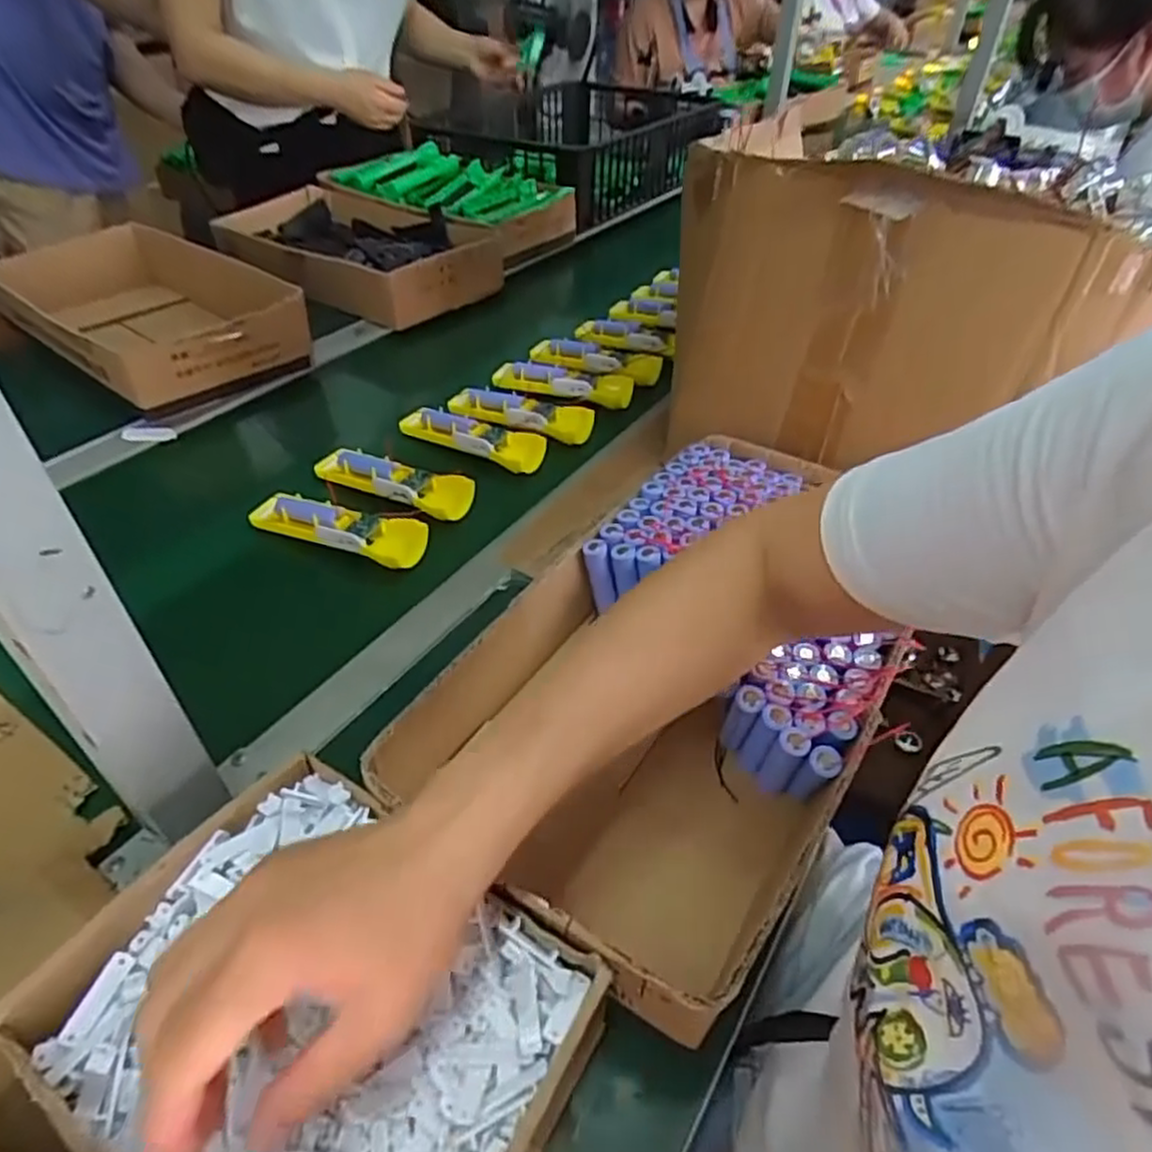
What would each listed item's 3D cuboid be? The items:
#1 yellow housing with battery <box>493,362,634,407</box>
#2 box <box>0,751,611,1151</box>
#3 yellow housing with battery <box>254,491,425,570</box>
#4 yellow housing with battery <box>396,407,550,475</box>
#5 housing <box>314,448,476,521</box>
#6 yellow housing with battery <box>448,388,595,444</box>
[{"bbox_3d":[-0.014,-0.225,0.827,0.157,0.027,0.056,14,45,13],"label":"yellow housing with battery"},{"bbox_3d":[-0.112,0.200,0.324,0.214,0.053,0.169,24,48,23],"label":"box"},{"bbox_3d":[-0.208,-0.045,0.630,0.161,0.021,0.044,14,45,13],"label":"yellow housing with battery"},{"bbox_3d":[-0.104,-0.147,0.744,0.157,0.025,0.054,17,46,17],"label":"yellow housing with battery"},{"bbox_3d":[-0.172,-0.090,0.682,0.159,0.021,0.044,17,46,17],"label":"housing"},{"bbox_3d":[-0.061,-0.175,0.772,0.159,0.031,0.053,7,43,6],"label":"yellow housing with battery"}]

